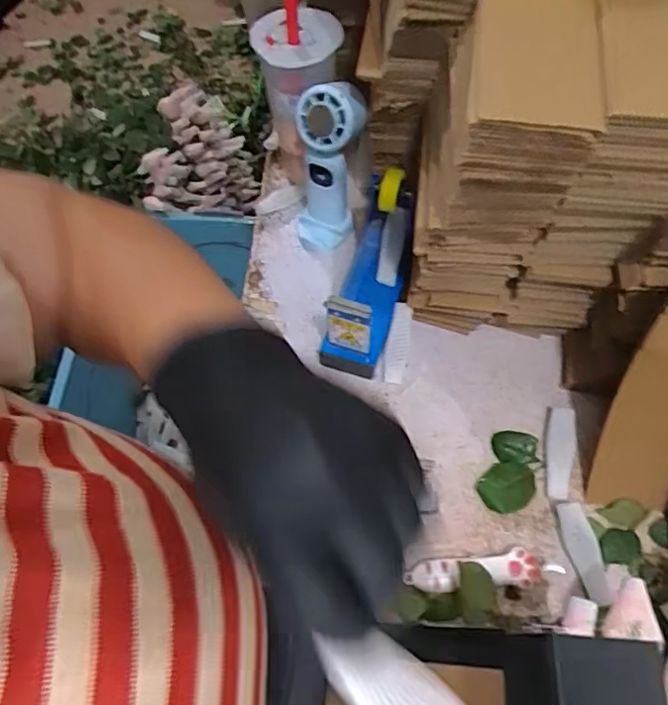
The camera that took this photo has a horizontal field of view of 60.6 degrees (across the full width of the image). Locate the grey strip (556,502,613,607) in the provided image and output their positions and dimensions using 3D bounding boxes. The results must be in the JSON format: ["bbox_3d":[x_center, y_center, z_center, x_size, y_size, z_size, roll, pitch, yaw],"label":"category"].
[{"bbox_3d":[0.229,0.183,0.521,0.027,0.022,0.087,-12,65,-3],"label":"grey strip"}]

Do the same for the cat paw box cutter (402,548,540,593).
[{"bbox_3d":[0.126,0.199,0.515,0.111,0.020,0.031,-8,65,-1],"label":"cat paw box cutter"}]

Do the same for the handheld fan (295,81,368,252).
[{"bbox_3d":[-0.005,-0.192,0.617,0.077,0.181,0.068,-1,65,2],"label":"handheld fan"}]

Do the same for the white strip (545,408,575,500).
[{"bbox_3d":[0.222,0.097,0.558,0.025,0.010,0.089,10,66,7],"label":"white strip"}]

